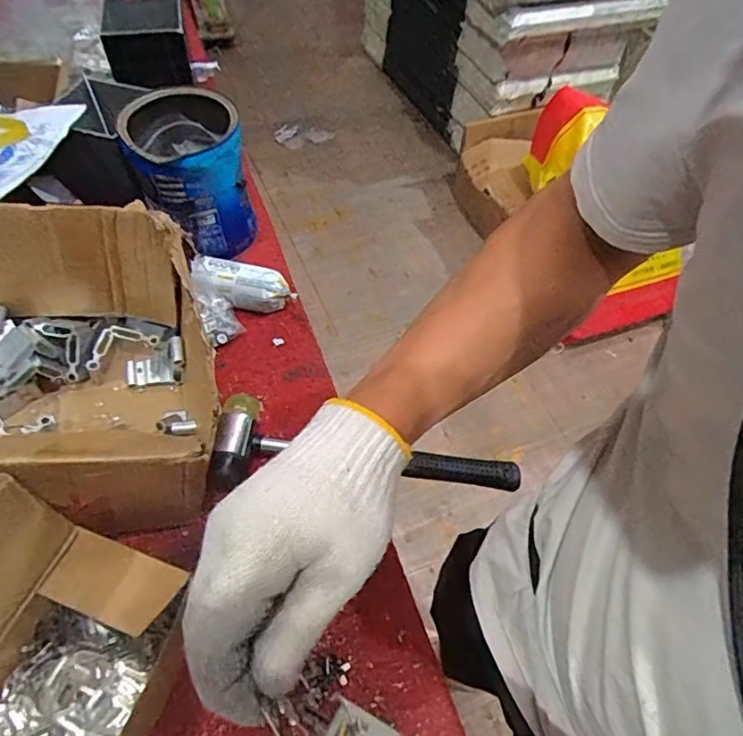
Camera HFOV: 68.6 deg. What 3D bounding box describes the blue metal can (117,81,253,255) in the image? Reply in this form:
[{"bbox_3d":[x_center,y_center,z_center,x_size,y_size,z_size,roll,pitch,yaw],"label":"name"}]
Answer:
[{"bbox_3d":[-0.194,-0.212,0.598,0.109,0.142,0.106,2,56,-2],"label":"blue metal can"}]

